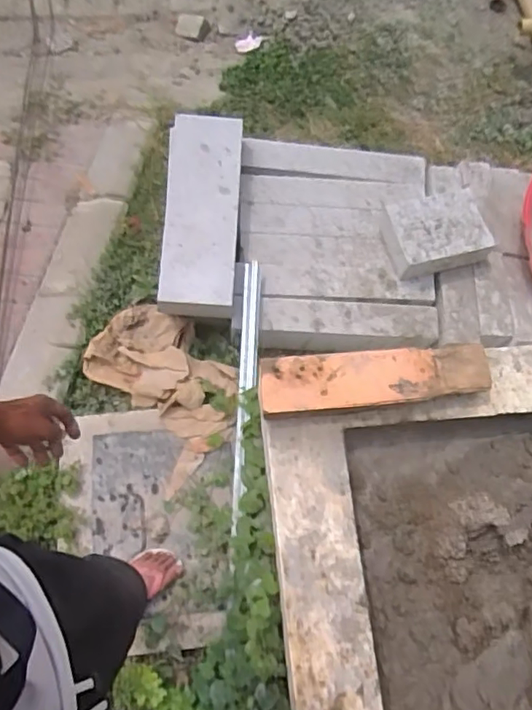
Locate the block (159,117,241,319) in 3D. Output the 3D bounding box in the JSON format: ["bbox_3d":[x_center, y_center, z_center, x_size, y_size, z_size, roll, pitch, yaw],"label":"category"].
[{"bbox_3d":[-0.183,-0.404,1.563,0.209,0.117,0.586,2,72,-2],"label":"block"}]

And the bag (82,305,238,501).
[{"bbox_3d":[-0.281,0.075,1.534,0.325,0.125,0.502,-40,78,-13],"label":"bag"}]

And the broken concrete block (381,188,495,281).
[{"bbox_3d":[0.483,-0.355,1.606,0.276,0.111,0.214,-14,74,-7],"label":"broken concrete block"}]

